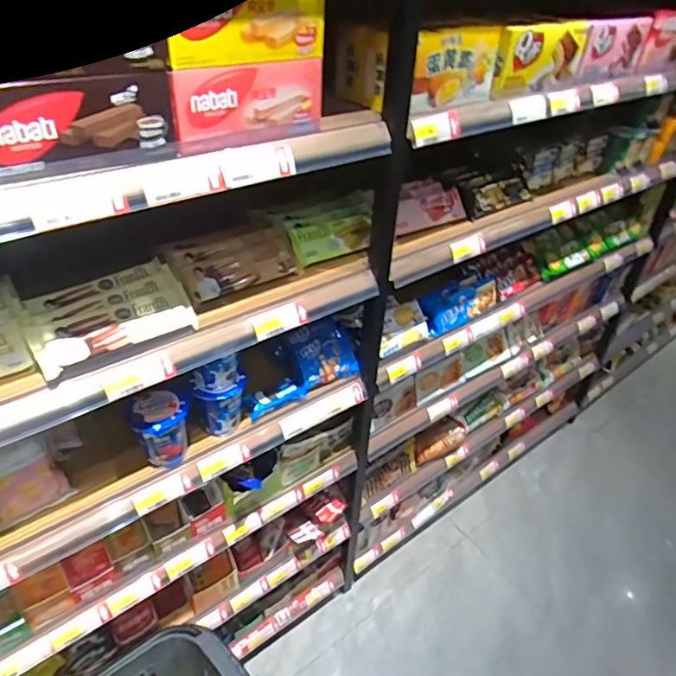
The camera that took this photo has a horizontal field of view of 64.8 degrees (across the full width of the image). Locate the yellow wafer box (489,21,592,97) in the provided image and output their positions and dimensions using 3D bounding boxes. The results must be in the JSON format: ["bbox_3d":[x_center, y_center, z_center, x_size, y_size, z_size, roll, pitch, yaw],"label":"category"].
[{"bbox_3d":[0.366,-0.504,0.948,0.039,0.097,0.253,32,46,32],"label":"yellow wafer box"}]

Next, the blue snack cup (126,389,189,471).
[{"bbox_3d":[-0.279,0.147,0.853,0.079,0.109,0.081,29,44,30],"label":"blue snack cup"}]

